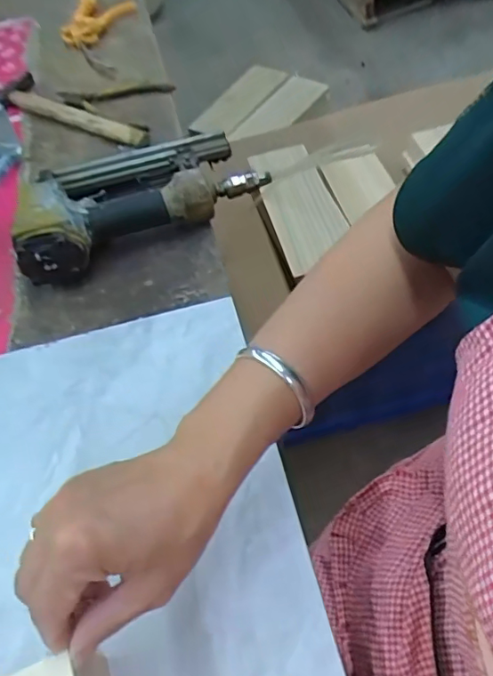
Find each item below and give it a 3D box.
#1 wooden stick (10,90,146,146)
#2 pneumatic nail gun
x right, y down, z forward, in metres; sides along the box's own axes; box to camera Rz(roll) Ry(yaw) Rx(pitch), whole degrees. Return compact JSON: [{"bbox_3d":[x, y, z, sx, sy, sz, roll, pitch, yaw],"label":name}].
[{"bbox_3d":[-0.218,-0.278,0.668,0.216,0.018,0.022,25,61,19],"label":"wooden stick"},{"bbox_3d":[-0.123,-0.154,0.554,0.243,0.069,0.143,-25,58,-13],"label":"pneumatic nail gun"}]

